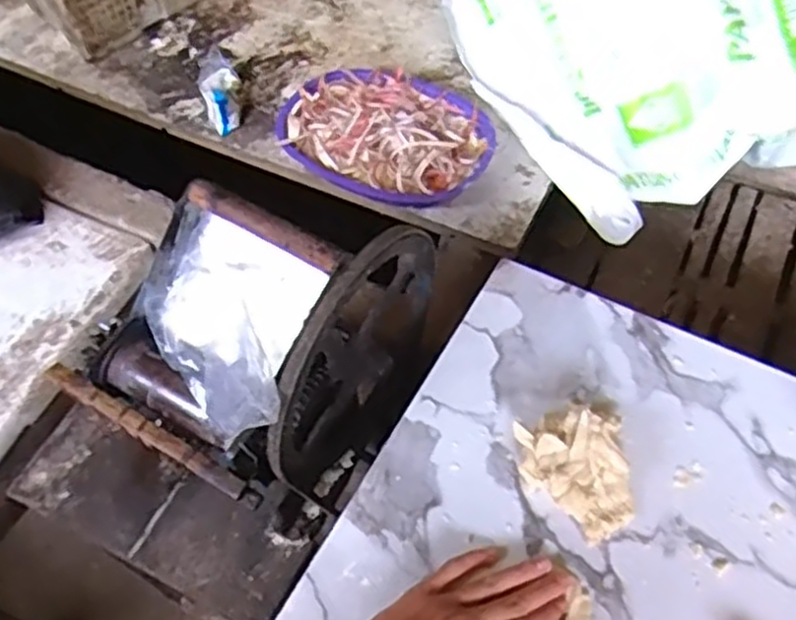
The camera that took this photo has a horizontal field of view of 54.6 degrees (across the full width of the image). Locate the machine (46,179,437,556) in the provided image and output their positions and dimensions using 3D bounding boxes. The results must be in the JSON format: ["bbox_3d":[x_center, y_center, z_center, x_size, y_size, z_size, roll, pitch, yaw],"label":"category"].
[{"bbox_3d":[-0.135,0.040,0.773,0.247,0.329,0.284,29,63,17],"label":"machine"}]

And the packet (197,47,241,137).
[{"bbox_3d":[-0.274,-0.341,1.182,0.061,0.041,0.146,-12,72,-6],"label":"packet"}]

